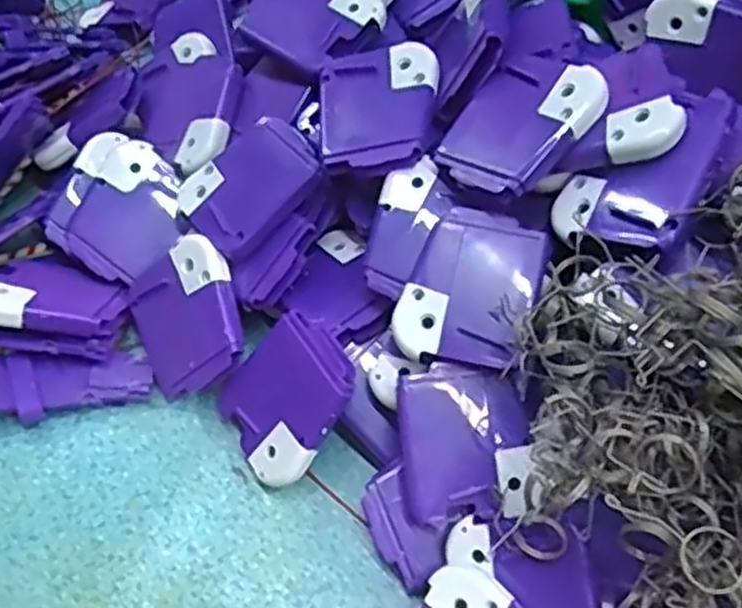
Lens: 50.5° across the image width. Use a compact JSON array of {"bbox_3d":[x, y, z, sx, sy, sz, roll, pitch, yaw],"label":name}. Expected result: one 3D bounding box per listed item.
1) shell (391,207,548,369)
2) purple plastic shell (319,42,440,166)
[{"bbox_3d":[0.039,-0.006,0.308,0.047,0.013,0.060,20,81,9],"label":"shell"},{"bbox_3d":[0.003,-0.085,0.341,0.050,0.012,0.059,-4,67,15],"label":"purple plastic shell"}]

